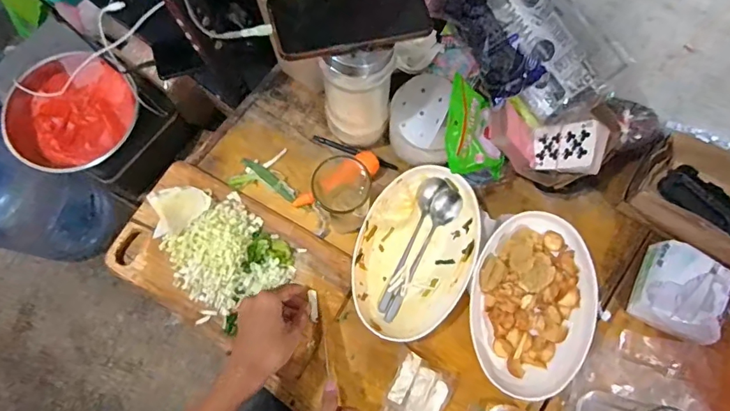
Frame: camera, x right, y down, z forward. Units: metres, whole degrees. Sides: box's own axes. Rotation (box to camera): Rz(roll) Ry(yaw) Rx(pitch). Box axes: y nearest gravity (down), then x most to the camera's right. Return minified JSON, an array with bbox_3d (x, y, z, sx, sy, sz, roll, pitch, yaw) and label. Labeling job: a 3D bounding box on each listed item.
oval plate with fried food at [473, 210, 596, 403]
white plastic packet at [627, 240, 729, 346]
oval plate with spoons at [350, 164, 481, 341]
[{"bbox_3d":[0.220,0.129,0.604,0.153,0.037,0.238,4,75,1],"label":"oval plate with fried food"},{"bbox_3d":[0.420,0.116,0.599,0.100,0.074,0.112,24,76,6],"label":"white plastic packet"},{"bbox_3d":[0.069,0.062,0.625,0.151,0.038,0.233,20,76,5],"label":"oval plate with spoons"}]

